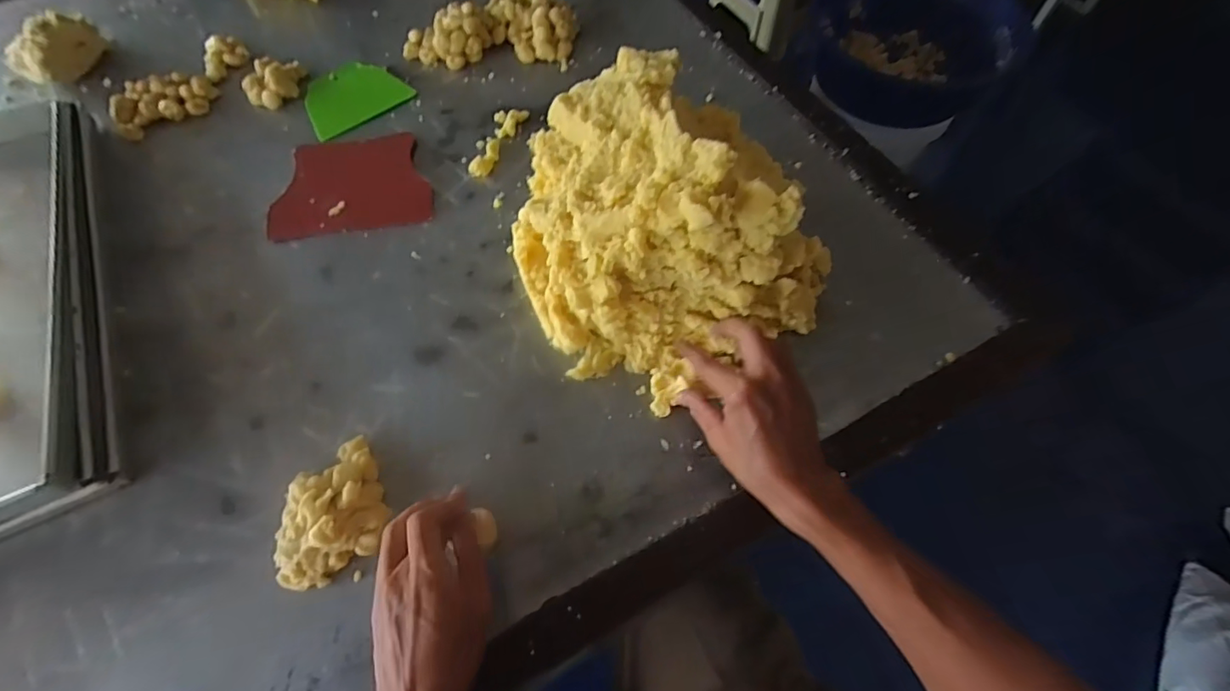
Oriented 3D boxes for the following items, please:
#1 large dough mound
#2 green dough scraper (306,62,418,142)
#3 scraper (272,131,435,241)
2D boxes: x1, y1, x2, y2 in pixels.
[{"bbox_3d":[0.036,-0.114,0.481,0.236,0.154,0.264,-28,67,-15],"label":"large dough mound"},{"bbox_3d":[-0.330,-0.317,0.680,0.123,0.004,0.104,-34,67,-15],"label":"green dough scraper"},{"bbox_3d":[-0.297,-0.185,0.611,0.169,0.004,0.137,-9,63,-6],"label":"scraper"}]

